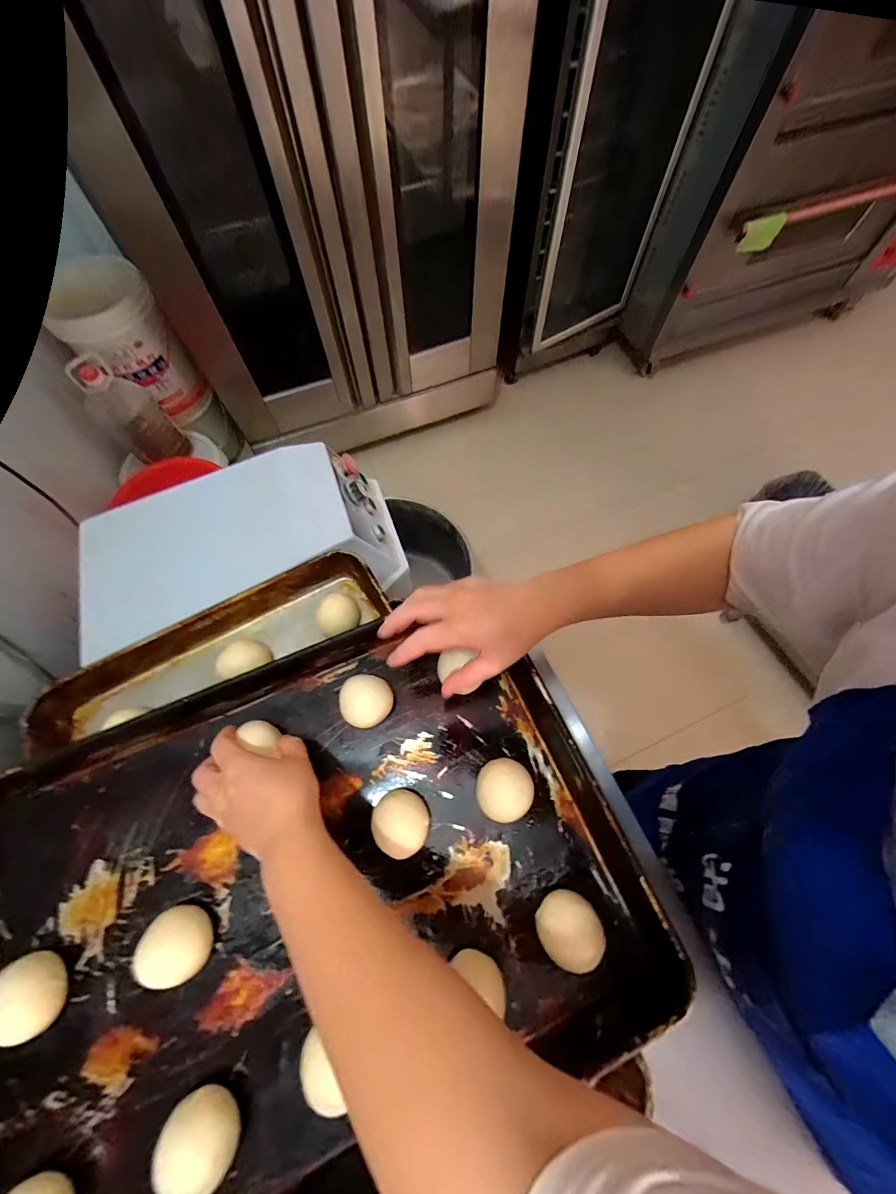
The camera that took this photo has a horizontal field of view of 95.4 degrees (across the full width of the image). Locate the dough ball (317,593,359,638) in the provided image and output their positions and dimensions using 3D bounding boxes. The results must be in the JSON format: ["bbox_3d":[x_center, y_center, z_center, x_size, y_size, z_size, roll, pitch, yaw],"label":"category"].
[{"bbox_3d":[-0.137,0.024,0.513,0.050,0.035,0.050,0,68,1],"label":"dough ball"}]

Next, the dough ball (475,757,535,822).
[{"bbox_3d":[0.054,0.187,0.397,0.050,0.034,0.054,0,68,1],"label":"dough ball"}]

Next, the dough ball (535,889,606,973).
[{"bbox_3d":[0.105,0.287,0.352,0.052,0.033,0.051,0,68,1],"label":"dough ball"}]

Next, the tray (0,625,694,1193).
[{"bbox_3d":[-0.149,0.271,0.365,0.595,0.062,0.419,-23,70,-8],"label":"tray"}]

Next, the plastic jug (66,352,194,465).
[{"bbox_3d":[-0.918,-0.528,1.181,0.162,0.307,0.111,-25,70,-9],"label":"plastic jug"}]

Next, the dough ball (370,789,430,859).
[{"bbox_3d":[-0.045,0.214,0.385,0.052,0.038,0.053,0,68,1],"label":"dough ball"}]

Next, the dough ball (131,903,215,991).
[{"bbox_3d":[-0.236,0.301,0.352,0.050,0.028,0.054,-25,70,-9],"label":"dough ball"}]

